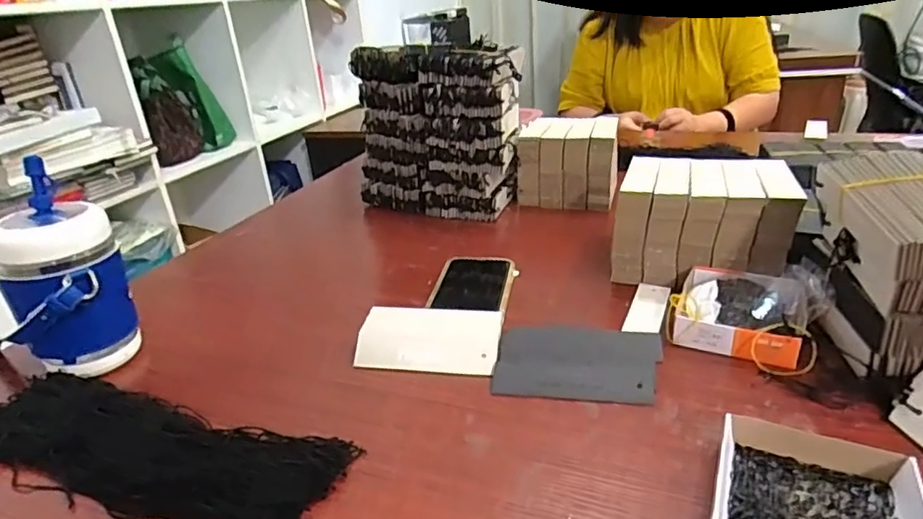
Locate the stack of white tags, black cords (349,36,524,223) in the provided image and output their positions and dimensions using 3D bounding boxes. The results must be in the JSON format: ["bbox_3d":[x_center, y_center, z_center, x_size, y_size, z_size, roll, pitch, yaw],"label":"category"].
[{"bbox_3d":[-0.032,-0.188,0.825,0.225,0.230,0.109,8,28,25],"label":"stack of white tags, black cords"}]

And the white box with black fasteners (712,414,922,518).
[{"bbox_3d":[0.208,0.141,0.333,0.103,0.026,0.111,9,29,27],"label":"white box with black fasteners"}]

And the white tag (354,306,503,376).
[{"bbox_3d":[-0.029,0.071,0.509,0.125,0.006,0.063,2,55,10],"label":"white tag"}]

